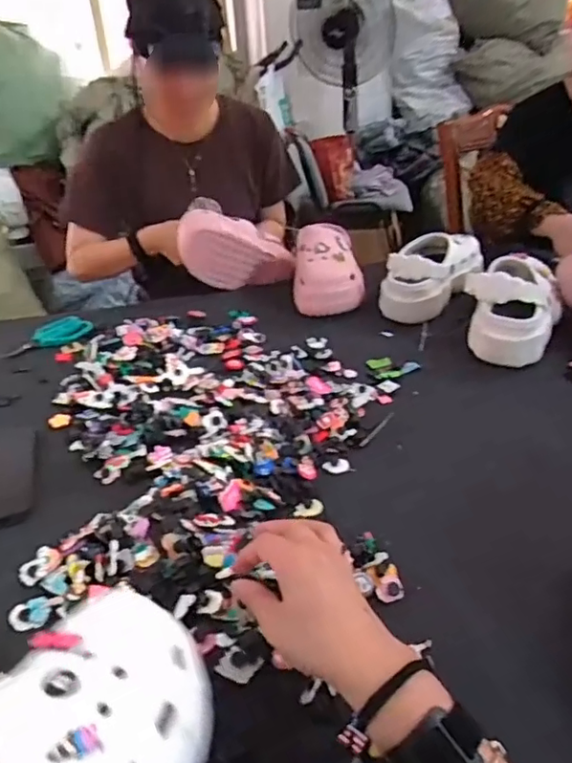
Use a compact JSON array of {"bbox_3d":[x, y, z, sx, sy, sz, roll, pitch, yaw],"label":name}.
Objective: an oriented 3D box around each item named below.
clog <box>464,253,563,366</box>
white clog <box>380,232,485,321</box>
[{"bbox_3d":[0.338,-0.123,0.848,0.125,0.108,0.211,12,35,23],"label":"clog"},{"bbox_3d":[0.241,-0.180,0.953,0.120,0.100,0.208,15,37,27],"label":"white clog"}]

